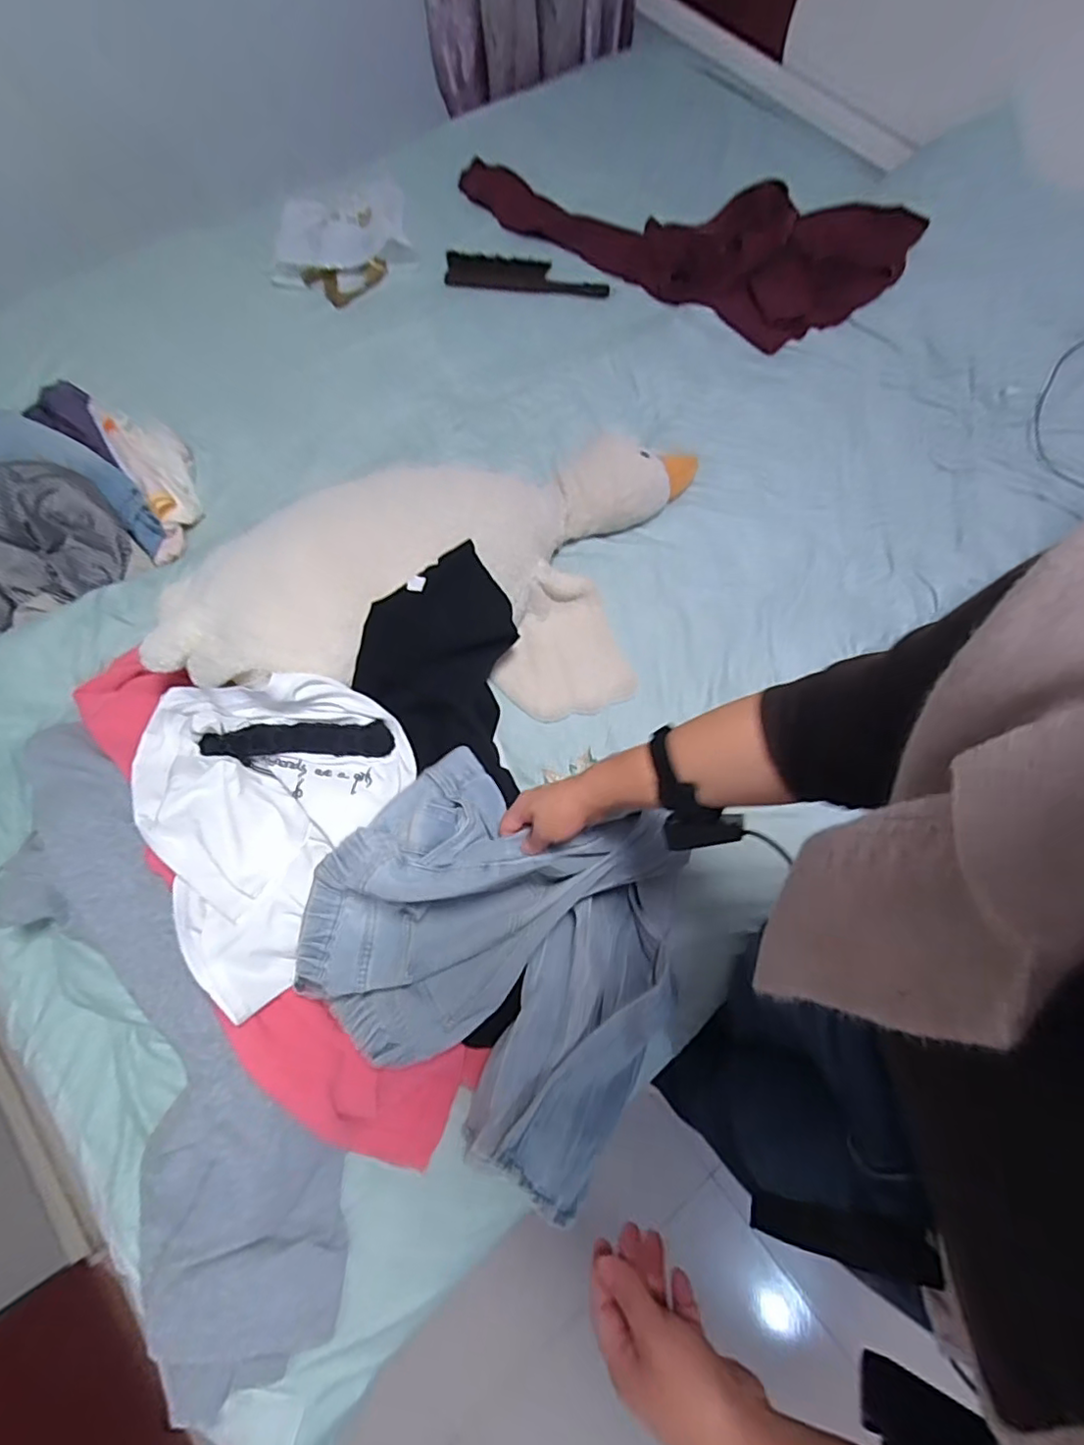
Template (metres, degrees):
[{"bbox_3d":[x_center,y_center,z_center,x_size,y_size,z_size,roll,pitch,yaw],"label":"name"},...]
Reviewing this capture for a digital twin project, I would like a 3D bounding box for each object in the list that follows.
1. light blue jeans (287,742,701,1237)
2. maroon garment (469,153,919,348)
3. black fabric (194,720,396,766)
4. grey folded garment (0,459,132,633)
[{"bbox_3d":[-0.032,0.261,0.701,0.428,0.230,0.366,37,73,11],"label":"light blue jeans"},{"bbox_3d":[0.318,-1.131,1.319,0.932,0.081,0.509,34,72,10],"label":"maroon garment"},{"bbox_3d":[-0.314,0.029,0.757,0.248,0.065,0.054,-2,70,-3],"label":"black fabric"},{"bbox_3d":[-0.786,-0.259,0.906,0.277,0.122,0.220,-20,72,-9],"label":"grey folded garment"}]

